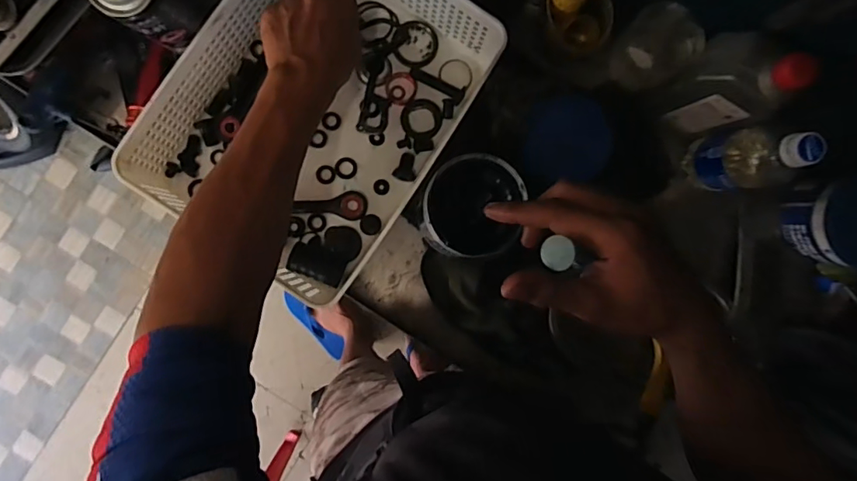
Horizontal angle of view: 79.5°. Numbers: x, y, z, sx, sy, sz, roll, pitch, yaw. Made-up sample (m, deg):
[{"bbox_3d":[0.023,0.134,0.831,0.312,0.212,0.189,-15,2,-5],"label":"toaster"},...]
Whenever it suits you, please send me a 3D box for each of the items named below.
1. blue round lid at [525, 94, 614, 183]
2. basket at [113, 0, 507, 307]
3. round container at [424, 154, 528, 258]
[{"bbox_3d":[0.157,-0.115,0.585,0.093,0.005,0.092,2,101,10],"label":"blue round lid"},{"bbox_3d":[-0.110,-0.136,0.528,0.242,0.085,0.321,34,87,-5],"label":"basket"},{"bbox_3d":[0.046,-0.033,0.544,0.094,0.082,0.100,0,90,-3],"label":"round container"}]

